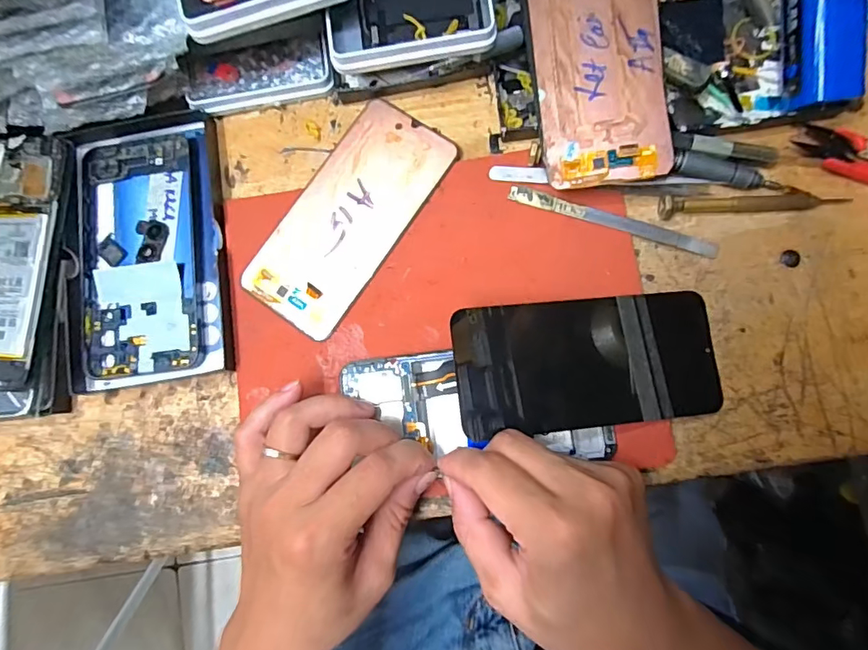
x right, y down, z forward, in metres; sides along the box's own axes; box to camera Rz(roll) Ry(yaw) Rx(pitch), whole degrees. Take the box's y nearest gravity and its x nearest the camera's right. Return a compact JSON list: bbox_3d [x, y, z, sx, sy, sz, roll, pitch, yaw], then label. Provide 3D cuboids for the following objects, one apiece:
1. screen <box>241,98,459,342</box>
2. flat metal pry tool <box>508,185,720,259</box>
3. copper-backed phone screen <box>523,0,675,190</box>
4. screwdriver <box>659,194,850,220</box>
[{"bbox_3d":[-0.055,-0.069,0.314,0.072,0.004,0.150,35,87,8],"label":"screen"},{"bbox_3d":[0.108,-0.063,0.301,0.127,0.006,0.009,17,84,6],"label":"flat metal pry tool"},{"bbox_3d":[0.097,-0.155,0.289,0.075,0.004,0.147,-6,84,10],"label":"copper-backed phone screen"},{"bbox_3d":[0.190,-0.072,0.293,0.106,0.008,0.012,0,83,5],"label":"screwdriver"}]

